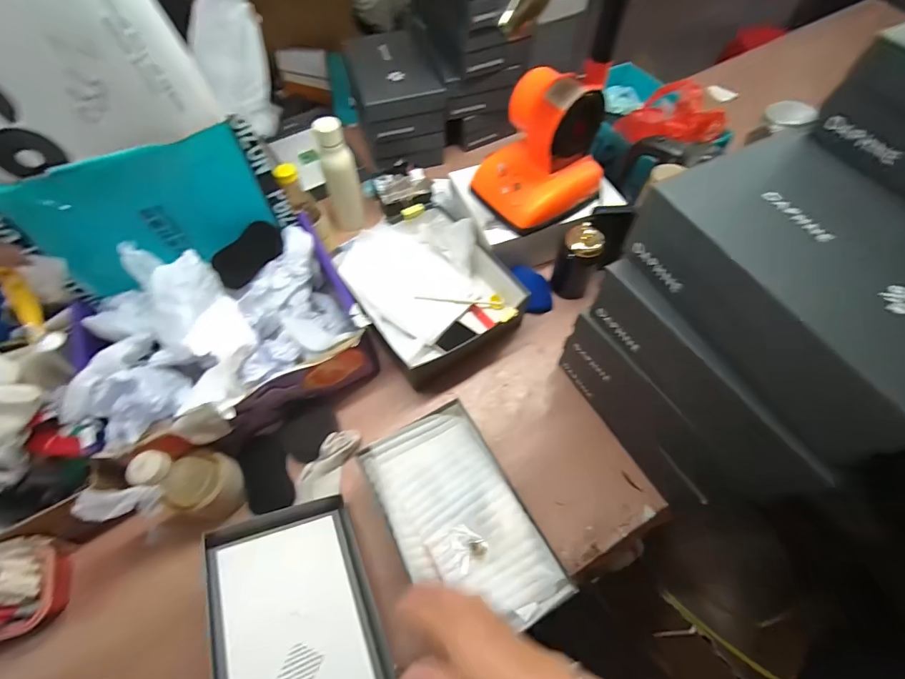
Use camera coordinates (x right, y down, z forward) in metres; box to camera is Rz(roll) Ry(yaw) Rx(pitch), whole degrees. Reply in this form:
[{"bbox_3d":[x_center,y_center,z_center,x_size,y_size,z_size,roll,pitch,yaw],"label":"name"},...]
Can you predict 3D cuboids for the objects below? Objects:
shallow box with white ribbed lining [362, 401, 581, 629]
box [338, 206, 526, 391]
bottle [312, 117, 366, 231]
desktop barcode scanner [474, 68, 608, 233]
[{"bbox_3d":[0.007,0.238,0.538,0.167,0.033,0.285,-26,63,-13],"label":"shallow box with white ribbed lining"},{"bbox_3d":[-0.049,-0.103,0.771,0.284,0.107,0.317,-28,64,-14],"label":"box"},{"bbox_3d":[-0.233,-0.334,0.833,0.065,0.225,0.056,1,61,2],"label":"bottle"},{"bbox_3d":[0.156,-0.342,0.715,0.196,0.193,0.171,-33,65,-16],"label":"desktop barcode scanner"}]

